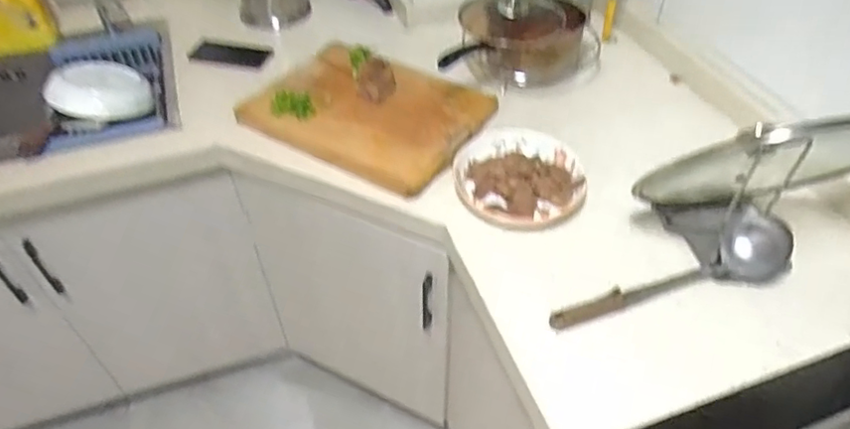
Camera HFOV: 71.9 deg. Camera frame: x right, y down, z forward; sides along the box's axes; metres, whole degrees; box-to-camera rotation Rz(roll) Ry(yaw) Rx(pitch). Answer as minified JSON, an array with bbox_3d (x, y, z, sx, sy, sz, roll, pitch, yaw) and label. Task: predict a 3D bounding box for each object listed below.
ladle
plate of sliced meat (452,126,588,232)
[{"bbox_3d":[0.319,0.078,0.755,0.334,0.059,0.085,-17,47,-15],"label":"ladle"},{"bbox_3d":[0.150,-0.067,0.920,0.197,0.029,0.204,-1,45,1],"label":"plate of sliced meat"}]

